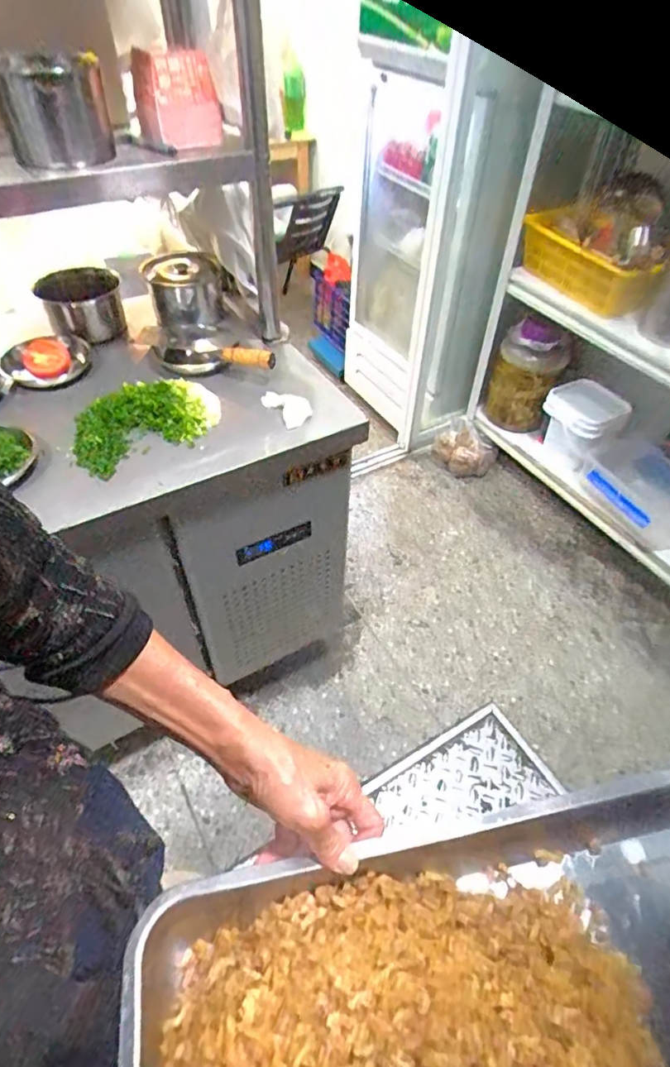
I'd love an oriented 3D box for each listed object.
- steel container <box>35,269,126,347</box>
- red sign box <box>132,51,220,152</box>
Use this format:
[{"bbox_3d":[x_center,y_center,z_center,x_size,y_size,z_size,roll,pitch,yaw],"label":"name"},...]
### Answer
[{"bbox_3d":[-0.456,-0.410,0.985,0.143,0.091,0.147,-18,51,-17],"label":"steel container"},{"bbox_3d":[-0.232,-0.638,0.793,0.101,0.106,0.072,-27,54,-23],"label":"red sign box"}]

